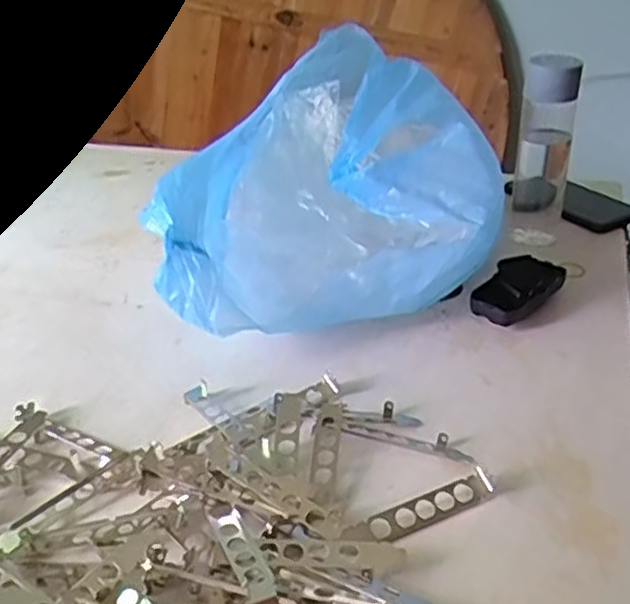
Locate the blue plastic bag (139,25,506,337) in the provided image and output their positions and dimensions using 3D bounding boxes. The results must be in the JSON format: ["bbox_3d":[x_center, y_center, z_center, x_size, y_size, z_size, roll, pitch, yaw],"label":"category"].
[{"bbox_3d":[-0.005,-0.109,0.667,0.283,0.233,0.254,-7,32,-9],"label":"blue plastic bag"}]

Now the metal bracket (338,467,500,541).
[{"bbox_3d":[0.072,0.137,0.464,0.109,0.010,0.022,-15,34,-20],"label":"metal bracket"}]

